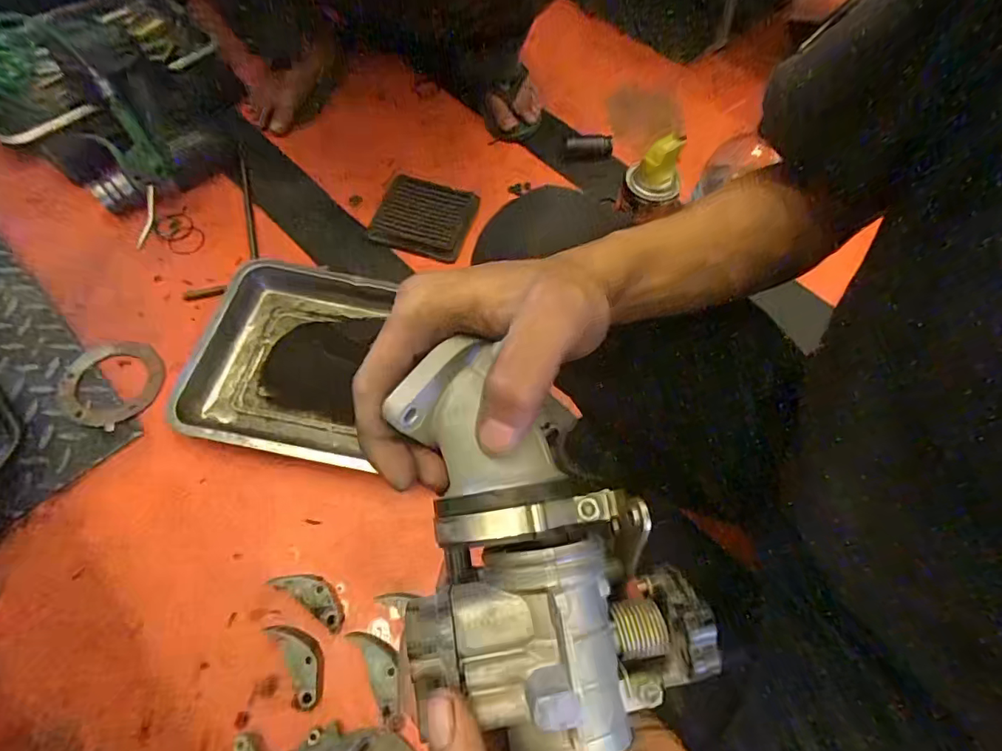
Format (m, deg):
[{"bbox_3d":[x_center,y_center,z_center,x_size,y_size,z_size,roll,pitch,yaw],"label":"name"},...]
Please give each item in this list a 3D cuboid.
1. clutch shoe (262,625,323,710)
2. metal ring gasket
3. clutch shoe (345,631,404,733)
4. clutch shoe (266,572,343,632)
[{"bbox_3d":[-0.201,0.282,0.510,0.035,0.013,0.086,-35,69,-18],"label":"clutch shoe"},{"bbox_3d":[-0.494,0.007,0.652,0.115,0.005,0.125,1,62,-2],"label":"metal ring gasket"},{"bbox_3d":[-0.116,0.293,0.506,0.035,0.009,0.096,-29,67,-16],"label":"clutch shoe"},{"bbox_3d":[-0.198,0.230,0.539,0.086,0.022,0.032,31,65,13],"label":"clutch shoe"}]

